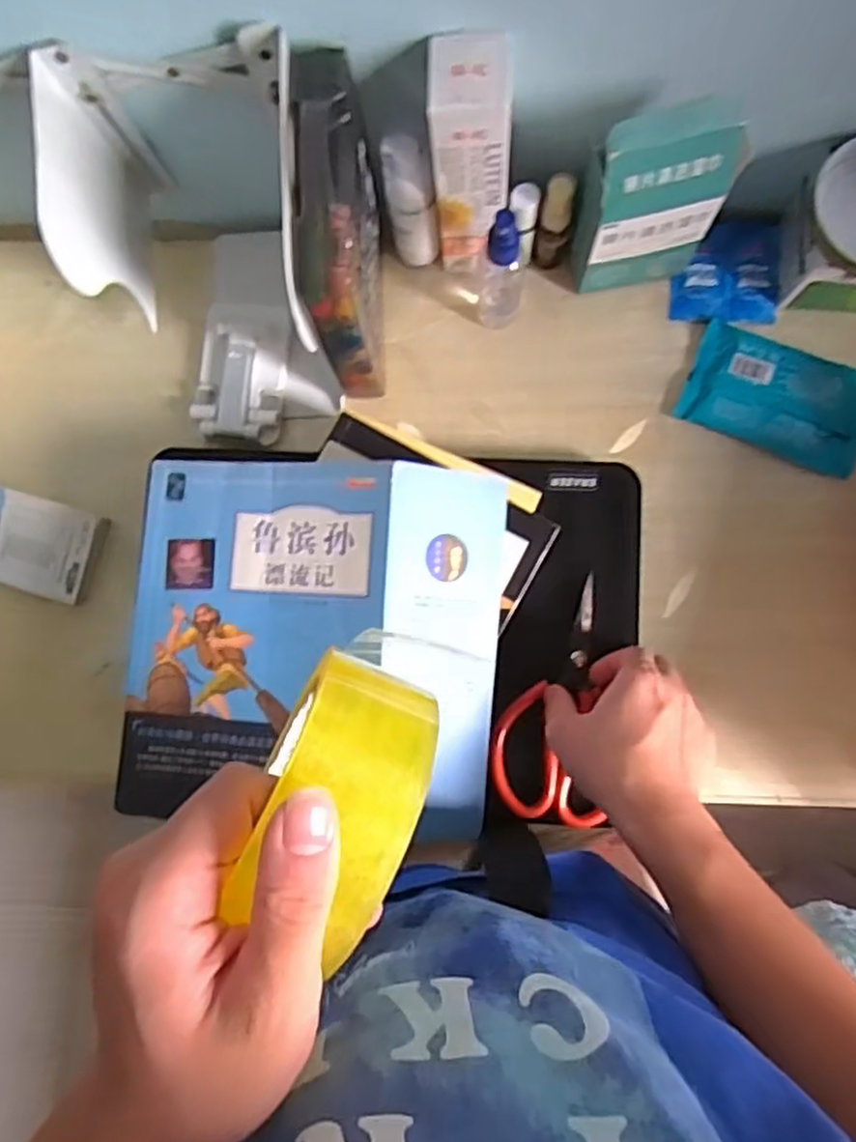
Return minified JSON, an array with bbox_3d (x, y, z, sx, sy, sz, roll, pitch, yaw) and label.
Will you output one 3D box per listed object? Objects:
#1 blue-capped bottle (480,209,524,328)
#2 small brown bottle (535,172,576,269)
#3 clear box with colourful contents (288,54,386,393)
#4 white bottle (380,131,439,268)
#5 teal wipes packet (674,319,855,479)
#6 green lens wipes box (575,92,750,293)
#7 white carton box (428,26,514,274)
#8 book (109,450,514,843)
[{"bbox_3d":[0.051,-0.202,0.494,0.027,0.120,0.025,0,85,3],"label":"blue-capped bottle"},{"bbox_3d":[0.090,-0.244,0.513,0.020,0.089,0.016,6,85,4],"label":"small brown bottle"},{"bbox_3d":[-0.052,-0.205,0.464,0.031,0.184,0.136,1,85,3],"label":"clear box with colourful contents"},{"bbox_3d":[-0.010,-0.252,0.505,0.031,0.111,0.025,-3,85,3],"label":"white bottle"},{"bbox_3d":[0.259,-0.126,0.535,0.132,0.012,0.079,22,87,5],"label":"teal wipes packet"},{"bbox_3d":[0.144,-0.240,0.477,0.091,0.141,0.046,-14,84,2],"label":"green lens wipes box"},{"bbox_3d":[0.026,-0.258,0.471,0.054,0.169,0.047,1,85,3],"label":"white carton box"},{"bbox_3d":[-0.072,0.043,0.449,0.227,0.041,0.221,4,85,3],"label":"book"}]

